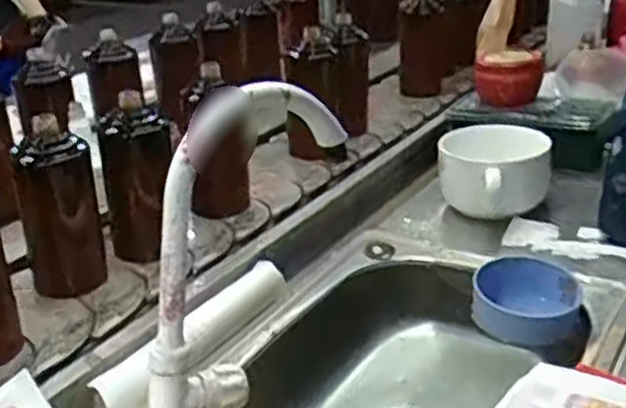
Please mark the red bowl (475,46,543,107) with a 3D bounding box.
[{"bbox_3d":[0.306,-0.204,1.222,0.100,0.080,0.115,4,25,12],"label":"red bowl"}]

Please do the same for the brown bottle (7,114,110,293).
[{"bbox_3d":[-0.268,0.007,0.824,0.069,0.180,0.062,5,26,16],"label":"brown bottle"}]

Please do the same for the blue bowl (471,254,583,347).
[{"bbox_3d":[0.230,0.109,0.832,0.106,0.055,0.109,-2,25,1],"label":"blue bowl"}]

